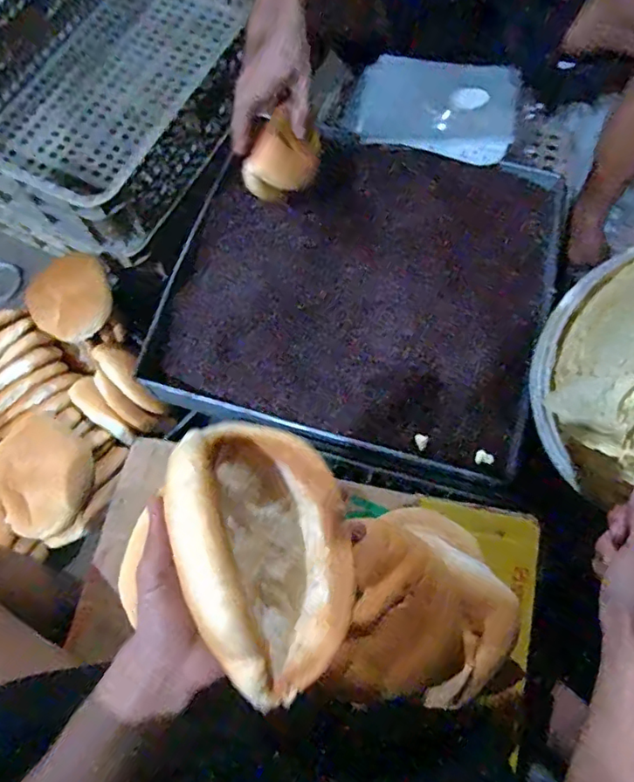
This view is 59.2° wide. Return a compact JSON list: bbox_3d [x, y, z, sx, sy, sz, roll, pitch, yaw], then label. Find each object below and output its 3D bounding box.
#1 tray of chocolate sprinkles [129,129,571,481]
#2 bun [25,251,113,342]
[{"bbox_3d":[0.057,-0.153,0.725,0.488,0.066,0.451,13,70,7],"label":"tray of chocolate sprinkles"},{"bbox_3d":[-0.410,-0.158,0.939,0.145,0.032,0.151,-2,82,15],"label":"bun"}]

